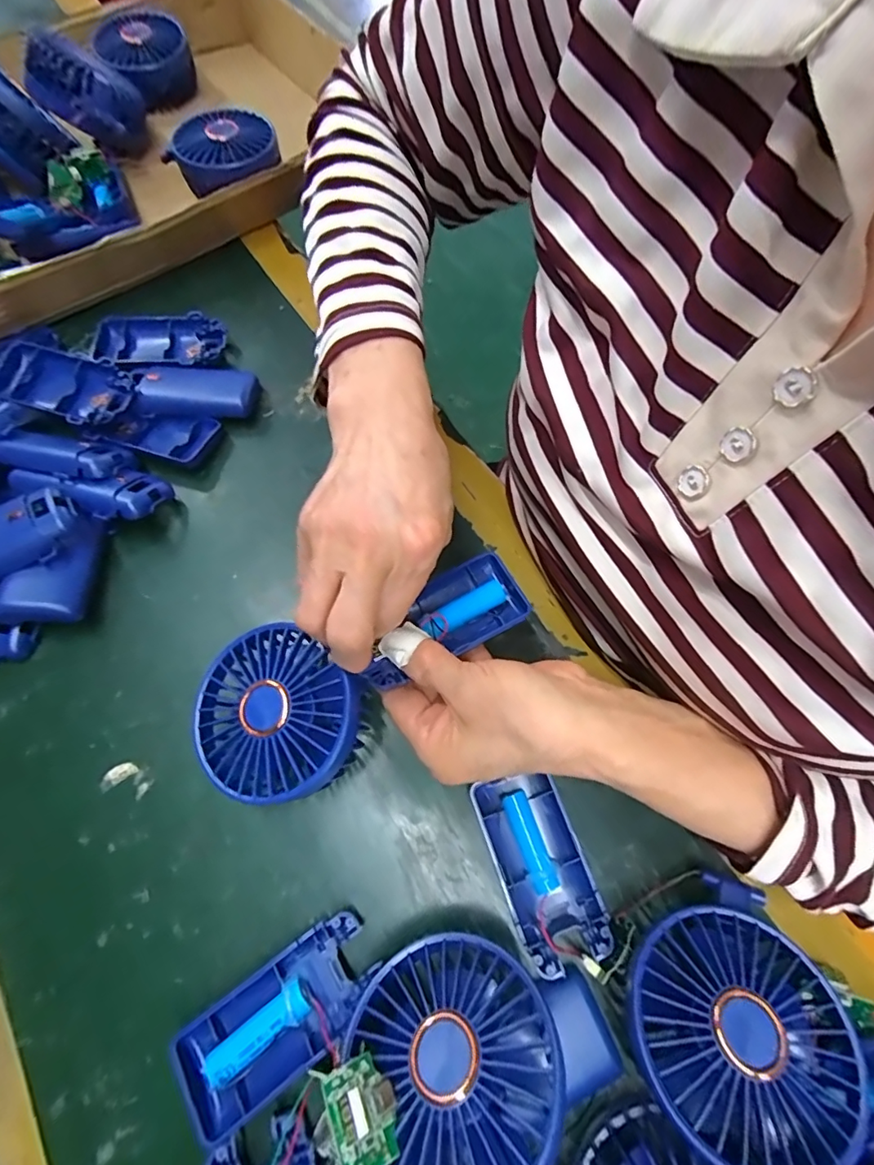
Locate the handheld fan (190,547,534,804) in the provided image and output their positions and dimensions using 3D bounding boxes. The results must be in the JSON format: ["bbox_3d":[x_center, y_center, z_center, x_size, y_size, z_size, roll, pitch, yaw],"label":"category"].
[{"bbox_3d":[-0.037,0.040,0.260,0.180,0.028,0.082,-29,71,-12],"label":"handheld fan"}]

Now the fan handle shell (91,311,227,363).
[{"bbox_3d":[-0.213,-0.184,0.386,0.097,0.014,0.046,-4,67,-3],"label":"fan handle shell"}]

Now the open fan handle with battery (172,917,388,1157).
[{"bbox_3d":[-0.072,0.202,0.235,0.094,0.020,0.043,-33,72,-14],"label":"open fan handle with battery"}]

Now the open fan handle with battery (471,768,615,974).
[{"bbox_3d":[0.053,0.146,0.261,0.044,0.014,0.088,-16,68,-8],"label":"open fan handle with battery"}]

